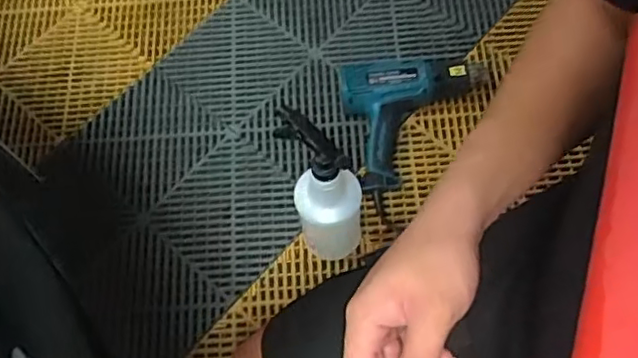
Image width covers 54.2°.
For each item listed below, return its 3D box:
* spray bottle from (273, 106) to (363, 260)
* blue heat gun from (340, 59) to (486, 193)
[{"bbox_3d":[0.008,0.020,0.793,0.092,0.306,0.085,-5,67,1],"label":"spray bottle"},{"bbox_3d":[0.147,-0.098,0.960,0.216,0.072,0.230,-4,67,1],"label":"blue heat gun"}]

